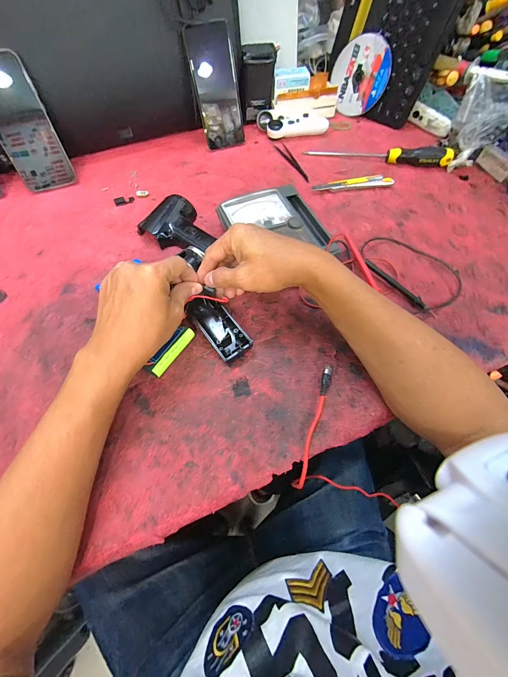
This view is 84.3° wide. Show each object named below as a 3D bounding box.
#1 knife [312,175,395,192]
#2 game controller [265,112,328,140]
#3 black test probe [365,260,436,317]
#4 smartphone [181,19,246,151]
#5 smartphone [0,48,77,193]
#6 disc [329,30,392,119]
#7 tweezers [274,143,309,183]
[{"bbox_3d":[0.164,-0.259,0.467,0.131,0.018,0.019,-3,63,-2],"label":"knife"},{"bbox_3d":[0.082,-0.405,0.539,0.114,0.027,0.046,-13,64,-7],"label":"game controller"},{"bbox_3d":[0.190,-0.067,0.369,0.010,0.015,0.108,-40,70,-19],"label":"black test probe"},{"bbox_3d":[-0.061,-0.420,0.477,0.074,0.156,0.015,-18,37,-7],"label":"smartphone"},{"bbox_3d":[-0.343,-0.314,0.417,0.077,0.160,0.007,-21,42,-15],"label":"smartphone"},{"bbox_3d":[0.207,-0.508,0.543,0.009,0.110,0.113,-34,108,-39],"label":"disc"},{"bbox_3d":[0.073,-0.319,0.505,0.019,0.006,0.124,-21,65,-11],"label":"tweezers"}]

